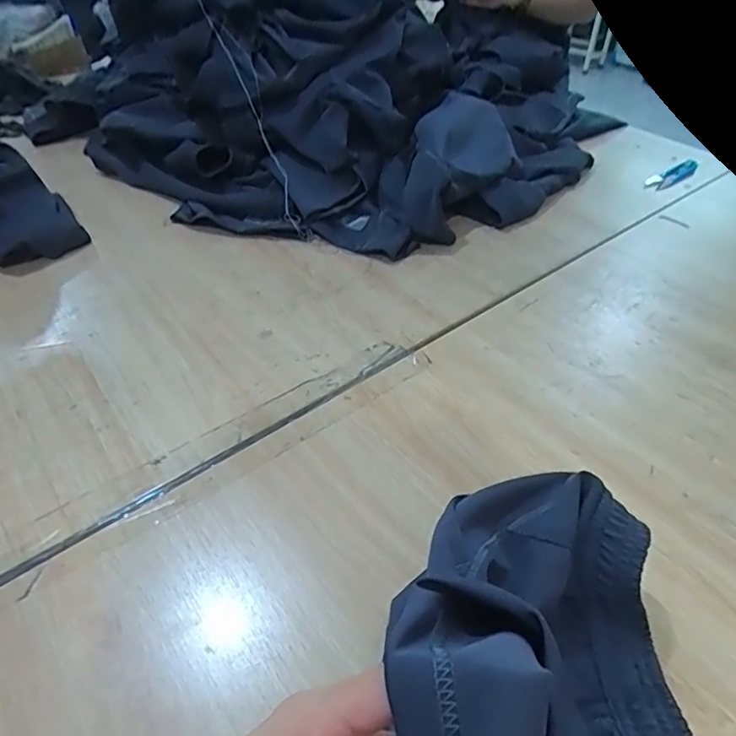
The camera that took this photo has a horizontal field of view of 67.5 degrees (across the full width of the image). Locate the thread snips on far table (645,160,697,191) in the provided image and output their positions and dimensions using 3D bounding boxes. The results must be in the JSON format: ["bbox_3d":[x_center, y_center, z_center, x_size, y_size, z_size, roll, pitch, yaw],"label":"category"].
[{"bbox_3d":[0.480,-0.302,0.860,0.125,0.006,0.038,-26,49,-24],"label":"thread snips on far table"}]

